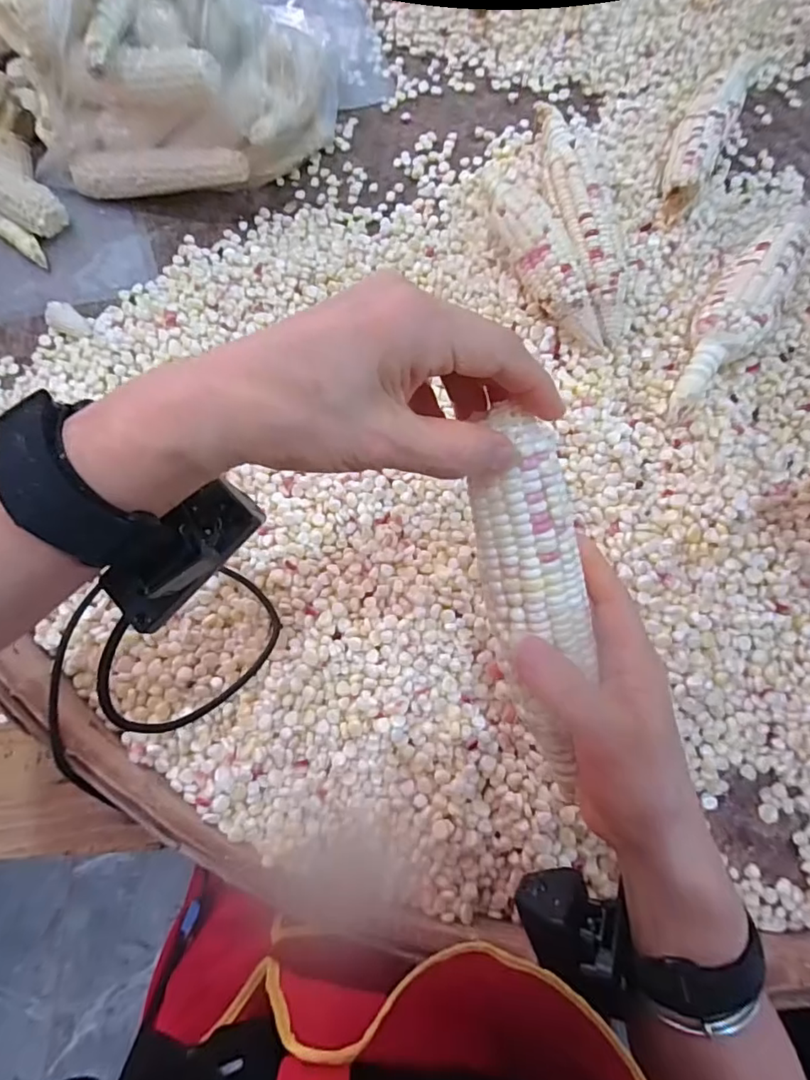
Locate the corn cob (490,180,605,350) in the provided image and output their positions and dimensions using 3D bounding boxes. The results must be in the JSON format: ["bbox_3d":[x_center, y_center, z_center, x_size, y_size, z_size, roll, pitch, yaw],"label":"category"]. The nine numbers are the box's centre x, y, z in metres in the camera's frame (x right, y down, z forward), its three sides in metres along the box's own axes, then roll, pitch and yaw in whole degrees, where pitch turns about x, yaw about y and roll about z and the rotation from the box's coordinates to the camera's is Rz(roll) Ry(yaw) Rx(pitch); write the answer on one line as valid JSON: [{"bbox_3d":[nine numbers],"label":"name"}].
[{"bbox_3d":[0.107,-0.225,0.426,0.047,0.044,0.170,-19,75,-4],"label":"corn cob"}]

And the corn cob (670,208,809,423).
[{"bbox_3d":[0.266,-0.189,0.417,0.051,0.041,0.229,36,78,10],"label":"corn cob"}]

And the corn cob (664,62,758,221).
[{"bbox_3d":[0.260,-0.353,0.476,0.045,0.040,0.171,26,74,8],"label":"corn cob"}]

